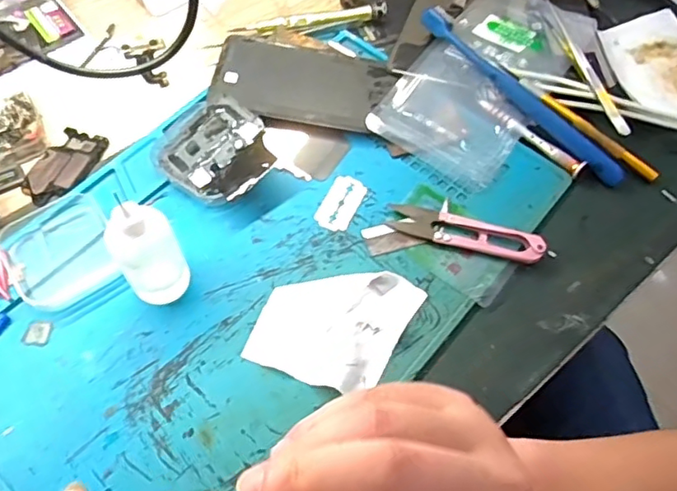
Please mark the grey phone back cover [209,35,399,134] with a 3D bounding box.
[{"bbox_3d":[-0.026,-0.120,0.430,0.127,0.010,0.071,9,63,-2],"label":"grey phone back cover"}]

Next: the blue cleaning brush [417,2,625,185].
[{"bbox_3d":[0.133,-0.112,0.424,0.017,0.026,0.187,-38,70,-20],"label":"blue cleaning brush"}]

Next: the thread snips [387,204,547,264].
[{"bbox_3d":[0.082,-0.009,0.376,0.098,0.015,0.023,18,63,6],"label":"thread snips"}]

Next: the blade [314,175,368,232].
[{"bbox_3d":[0.002,-0.030,0.391,0.024,0.004,0.044,24,64,10],"label":"blade"}]

